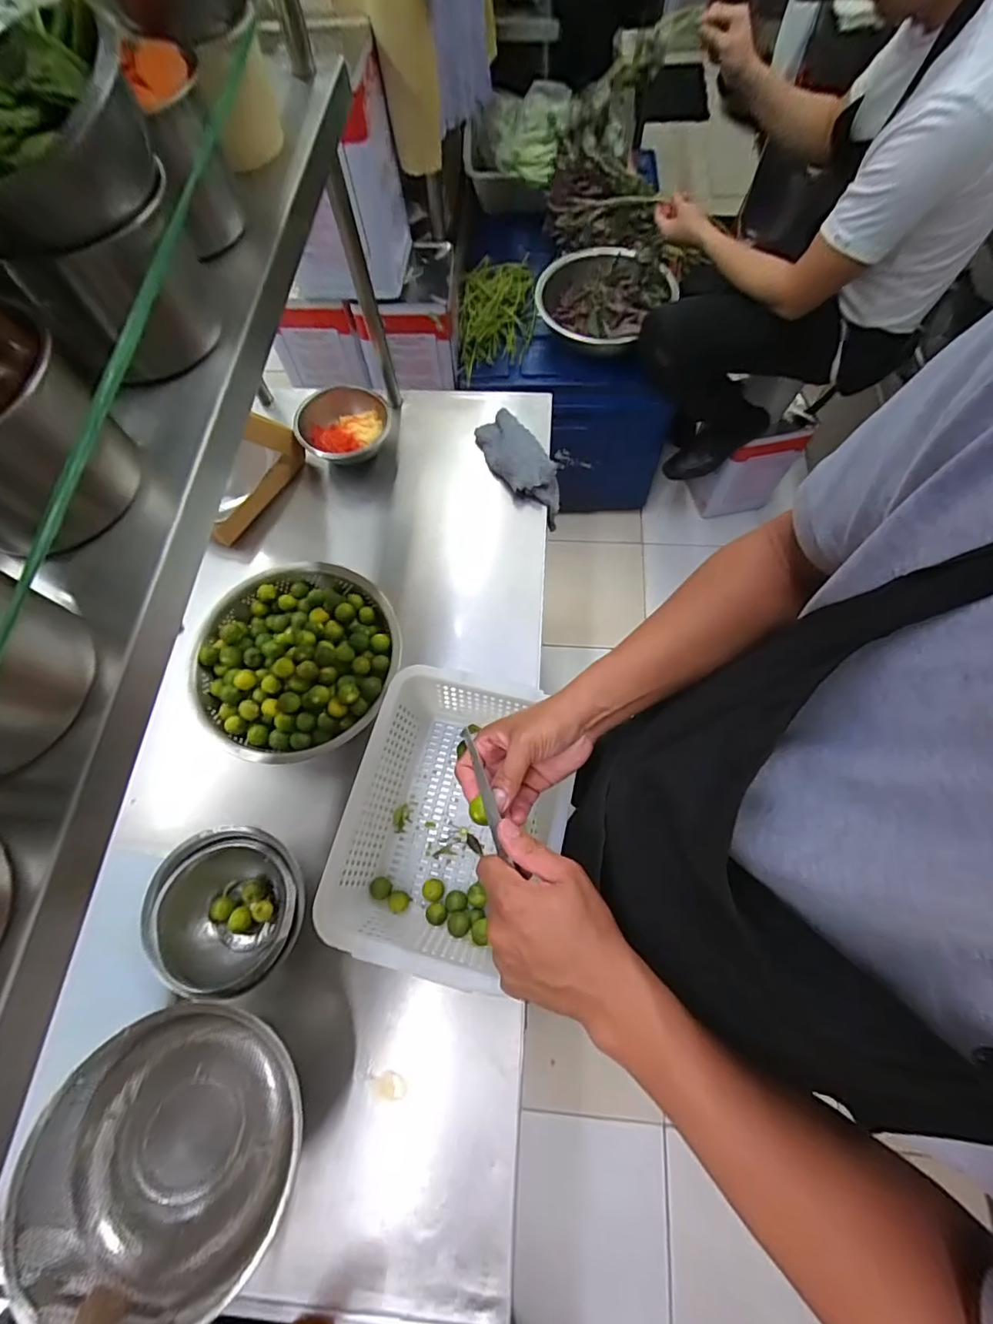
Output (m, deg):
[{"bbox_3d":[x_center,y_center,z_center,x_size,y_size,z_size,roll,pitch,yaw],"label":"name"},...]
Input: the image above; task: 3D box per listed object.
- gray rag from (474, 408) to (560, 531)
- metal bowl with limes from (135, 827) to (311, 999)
[{"bbox_3d":[0.043,-0.330,0.832,0.094,0.052,0.200,-25,70,-7],"label":"gray rag"},{"bbox_3d":[-0.300,0.276,0.573,0.168,0.082,0.157,-1,69,2],"label":"metal bowl with limes"}]

